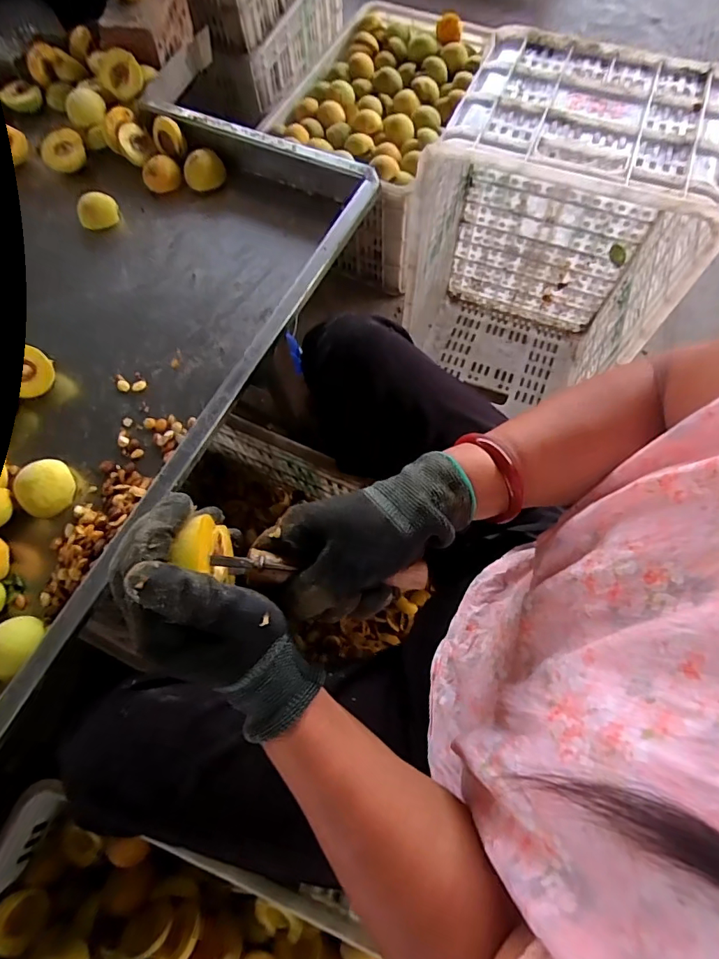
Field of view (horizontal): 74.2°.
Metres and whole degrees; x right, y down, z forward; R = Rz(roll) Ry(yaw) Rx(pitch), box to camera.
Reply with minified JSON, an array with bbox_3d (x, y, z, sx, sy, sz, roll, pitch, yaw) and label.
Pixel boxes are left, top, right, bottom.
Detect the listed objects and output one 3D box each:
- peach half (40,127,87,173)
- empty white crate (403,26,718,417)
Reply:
[{"bbox_3d":[-0.445,-0.494,0.717,0.064,0.037,0.066,-27,71,-8],"label":"peach half"},{"bbox_3d":[0.267,-0.350,0.806,0.382,0.518,0.286,17,71,9],"label":"empty white crate"}]

